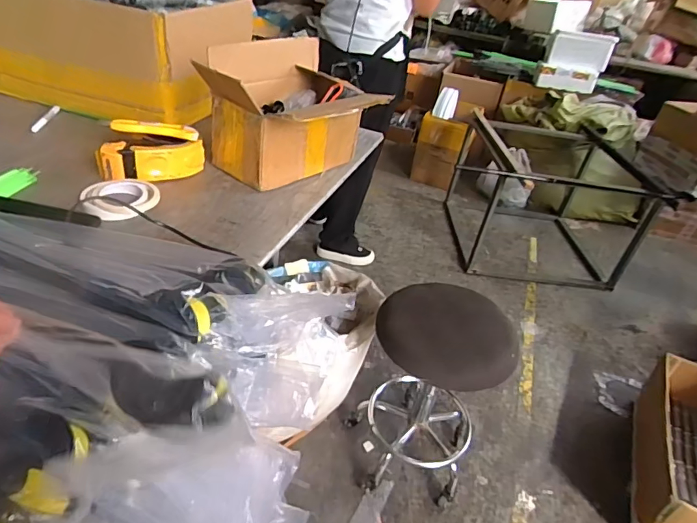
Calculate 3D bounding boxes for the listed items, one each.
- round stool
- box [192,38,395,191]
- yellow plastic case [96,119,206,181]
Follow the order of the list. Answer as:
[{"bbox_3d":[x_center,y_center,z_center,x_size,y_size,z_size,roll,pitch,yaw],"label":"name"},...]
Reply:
[{"bbox_3d":[0.188,0.294,1.151,0.299,0.488,0.333,14,36,5],"label":"round stool"},{"bbox_3d":[-0.101,-0.262,0.856,0.223,0.195,0.277,32,41,27],"label":"box"},{"bbox_3d":[-0.339,-0.179,0.806,0.155,0.077,0.118,4,36,-9],"label":"yellow plastic case"}]

